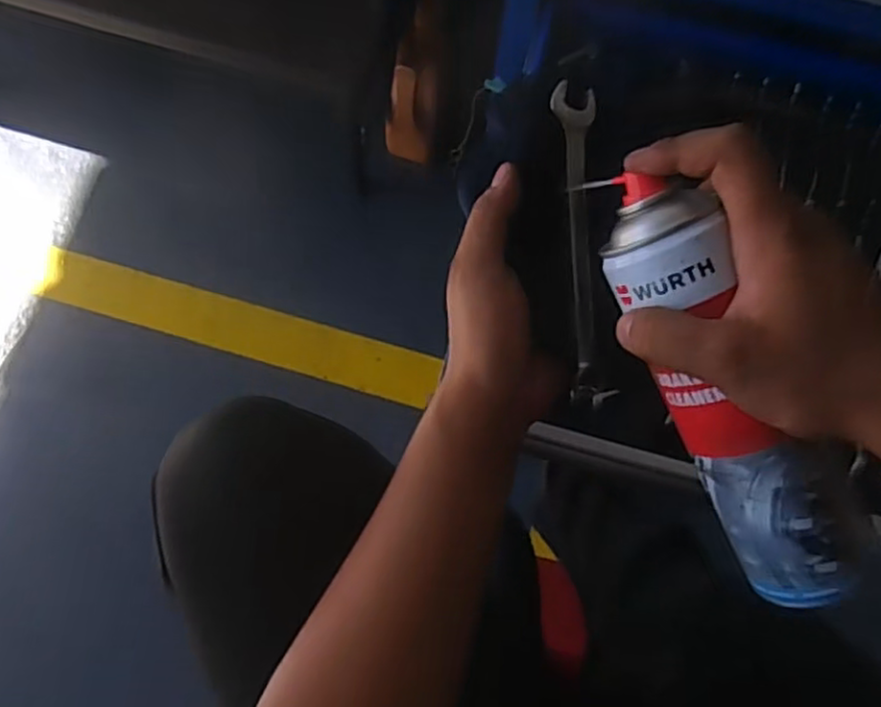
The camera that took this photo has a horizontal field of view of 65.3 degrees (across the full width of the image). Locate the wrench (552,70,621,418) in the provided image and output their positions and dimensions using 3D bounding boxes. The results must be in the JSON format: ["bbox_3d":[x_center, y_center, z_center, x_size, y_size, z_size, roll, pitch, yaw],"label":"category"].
[{"bbox_3d":[0.083,-0.061,0.401,0.025,0.008,0.181,-5,96,-3],"label":"wrench"}]

